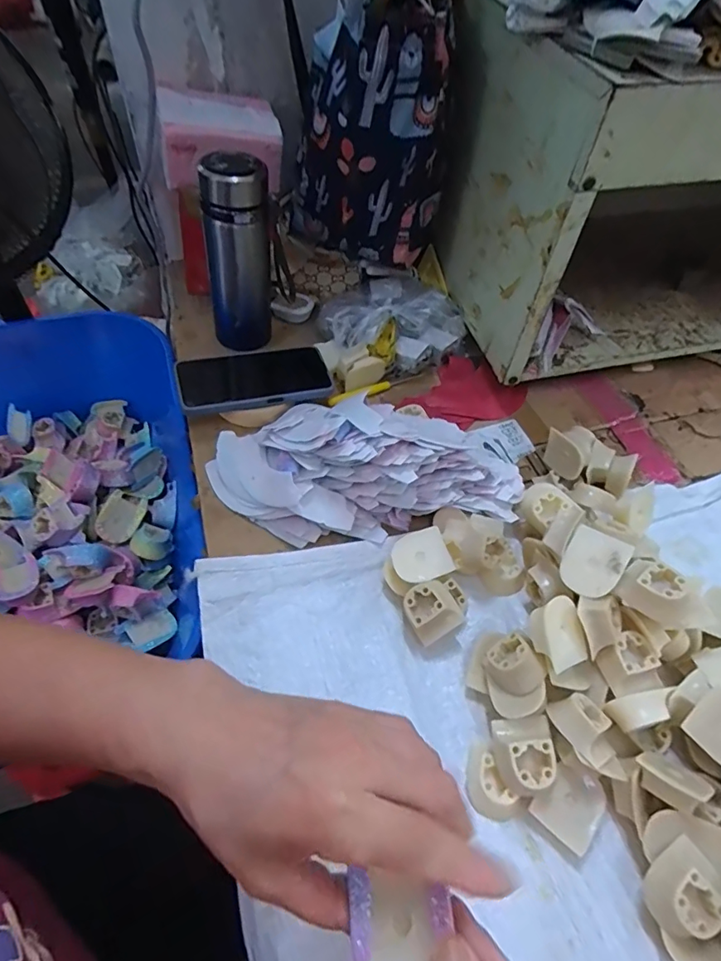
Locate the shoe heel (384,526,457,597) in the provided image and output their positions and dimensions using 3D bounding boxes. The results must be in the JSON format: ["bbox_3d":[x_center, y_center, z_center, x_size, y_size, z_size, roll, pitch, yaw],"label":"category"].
[{"bbox_3d":[0.050,0.074,0.445,0.057,0.033,0.044,-20,57,-17],"label":"shoe heel"}]

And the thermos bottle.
[{"bbox_3d":[-0.138,-0.246,0.563,0.074,0.208,0.056,-9,56,-12],"label":"thermos bottle"}]

